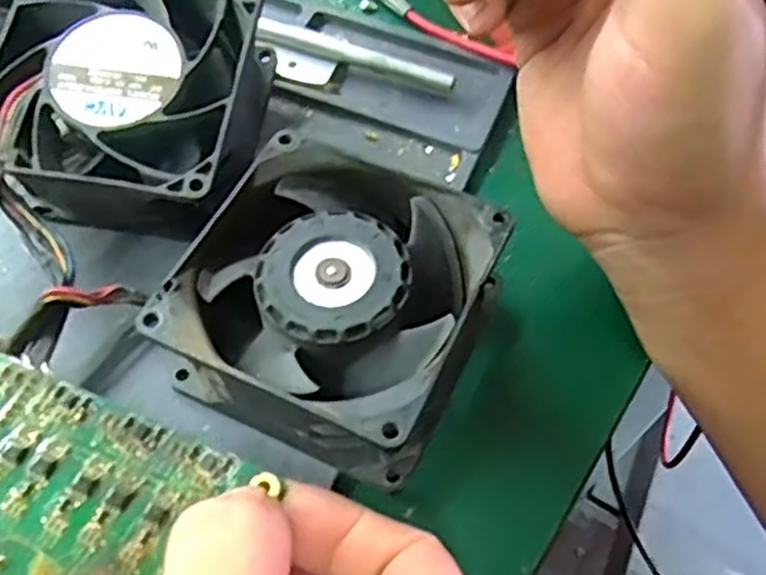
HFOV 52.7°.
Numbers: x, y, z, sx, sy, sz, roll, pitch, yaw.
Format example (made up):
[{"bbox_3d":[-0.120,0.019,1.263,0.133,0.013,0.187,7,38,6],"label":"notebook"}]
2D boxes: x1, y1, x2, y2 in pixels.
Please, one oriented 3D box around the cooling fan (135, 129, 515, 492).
[{"bbox_3d":[-0.017,0.009,0.226,0.080,0.043,0.095,24,61,10],"label":"cooling fan"}]

